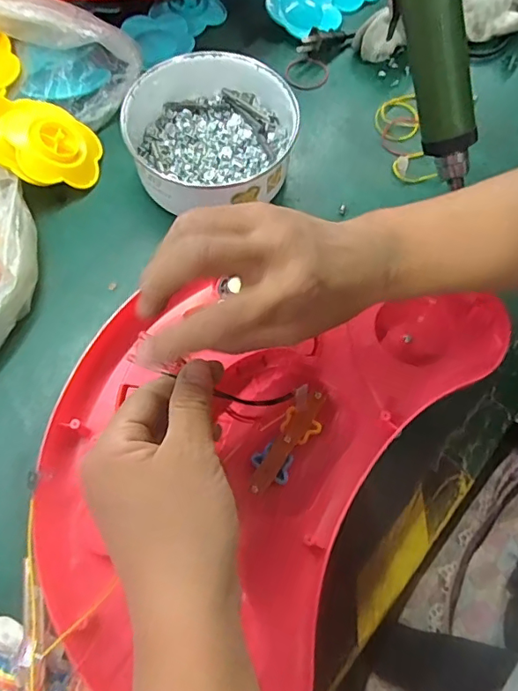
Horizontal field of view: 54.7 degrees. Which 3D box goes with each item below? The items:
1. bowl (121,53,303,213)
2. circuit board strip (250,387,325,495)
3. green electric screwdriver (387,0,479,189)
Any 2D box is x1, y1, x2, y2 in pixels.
[{"bbox_3d":[-0.041,-0.185,0.436,0.142,0.056,0.150,-24,69,-11],"label":"bowl"},{"bbox_3d":[0.019,0.063,0.333,0.014,0.008,0.079,31,69,12],"label":"circuit board strip"},{"bbox_3d":[0.126,-0.244,0.374,0.034,0.238,0.054,-32,34,-14],"label":"green electric screwdriver"}]

